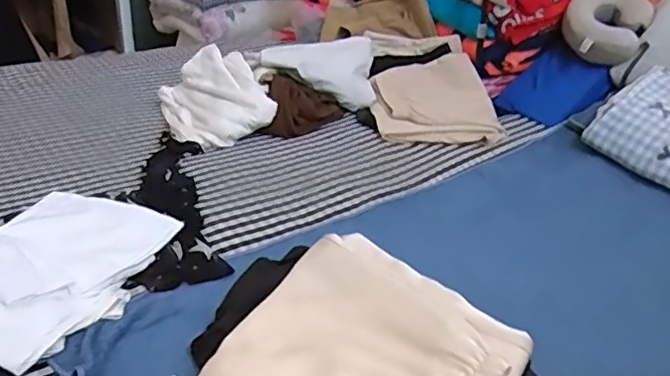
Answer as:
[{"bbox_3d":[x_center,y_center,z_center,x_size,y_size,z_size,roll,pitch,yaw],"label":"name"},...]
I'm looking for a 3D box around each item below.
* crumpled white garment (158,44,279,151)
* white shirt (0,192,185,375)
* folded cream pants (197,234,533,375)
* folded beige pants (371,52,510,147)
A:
[{"bbox_3d":[-0.286,-0.219,1.412,0.232,0.126,0.312,-10,33,-23],"label":"crumpled white garment"},{"bbox_3d":[-0.417,0.099,0.860,0.247,0.099,0.352,10,31,9],"label":"white shirt"},{"bbox_3d":[0.050,0.194,0.726,0.336,0.081,0.293,20,34,24],"label":"folded cream pants"},{"bbox_3d":[0.247,-0.228,1.507,0.302,0.039,0.337,-6,45,-4],"label":"folded beige pants"}]

